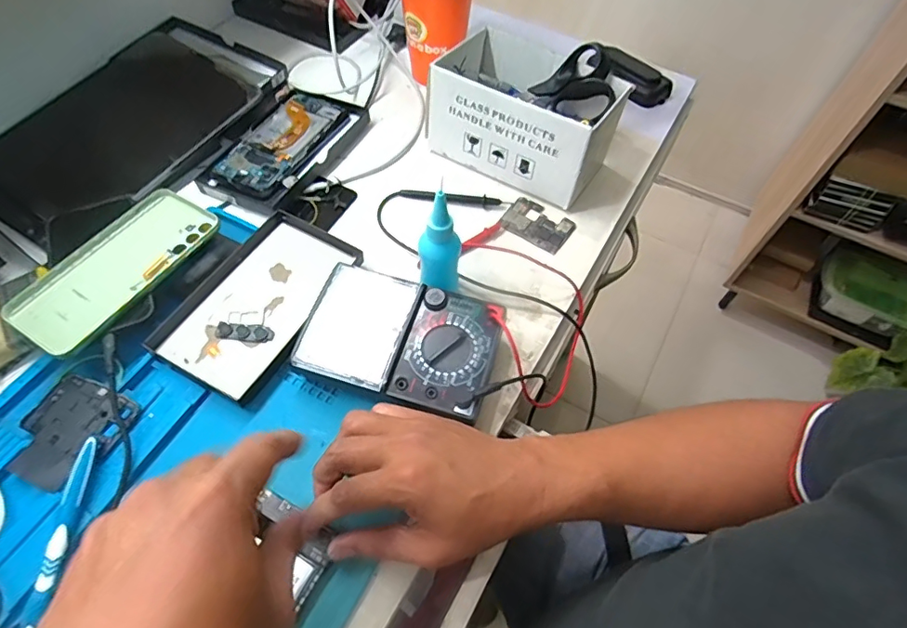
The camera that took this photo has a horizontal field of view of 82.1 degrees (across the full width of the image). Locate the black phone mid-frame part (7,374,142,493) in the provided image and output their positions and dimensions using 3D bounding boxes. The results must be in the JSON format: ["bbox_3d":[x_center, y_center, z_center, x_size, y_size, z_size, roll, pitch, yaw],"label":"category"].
[{"bbox_3d":[-0.288,0.085,0.385,0.077,0.008,0.076,24,59,11],"label":"black phone mid-frame part"}]

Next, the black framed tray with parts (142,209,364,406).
[{"bbox_3d":[-0.170,-0.015,0.456,0.106,0.015,0.172,24,59,12],"label":"black framed tray with parts"}]

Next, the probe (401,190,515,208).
[{"bbox_3d":[0.001,-0.119,0.539,0.115,0.011,0.011,7,57,1],"label":"probe"}]

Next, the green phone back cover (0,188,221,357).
[{"bbox_3d":[-0.285,-0.042,0.442,0.080,0.006,0.165,30,62,13],"label":"green phone back cover"}]

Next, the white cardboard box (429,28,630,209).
[{"bbox_3d":[0.074,-0.210,0.543,0.172,0.094,0.108,30,61,15],"label":"white cardboard box"}]

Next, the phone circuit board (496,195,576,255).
[{"bbox_3d":[0.085,-0.092,0.526,0.066,0.010,0.048,31,61,15],"label":"phone circuit board"}]

